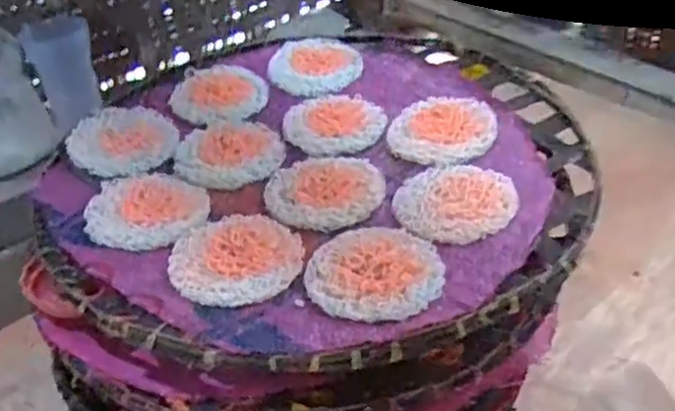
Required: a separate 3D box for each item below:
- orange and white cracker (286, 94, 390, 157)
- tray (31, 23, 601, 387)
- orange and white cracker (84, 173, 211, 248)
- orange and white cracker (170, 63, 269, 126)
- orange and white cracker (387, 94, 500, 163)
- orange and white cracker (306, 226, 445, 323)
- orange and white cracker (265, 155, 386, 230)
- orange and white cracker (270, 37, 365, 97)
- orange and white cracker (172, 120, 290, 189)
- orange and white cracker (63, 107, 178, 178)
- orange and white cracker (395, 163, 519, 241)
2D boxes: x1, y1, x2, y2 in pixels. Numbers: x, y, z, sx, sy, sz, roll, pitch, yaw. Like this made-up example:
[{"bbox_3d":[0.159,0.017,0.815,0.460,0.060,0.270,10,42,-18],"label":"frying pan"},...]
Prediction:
[{"bbox_3d":[-0.003,-0.068,0.550,0.075,0.006,0.082,-13,39,-13],"label":"orange and white cracker"},{"bbox_3d":[-0.015,-0.035,0.515,0.368,0.021,0.384,7,39,14],"label":"tray"},{"bbox_3d":[-0.127,0.001,0.473,0.078,0.005,0.078,-7,38,-4],"label":"orange and white cracker"},{"bbox_3d":[-0.099,-0.094,0.594,0.077,0.014,0.084,-11,38,-9],"label":"orange and white cracker"},{"bbox_3d":[0.079,-0.060,0.526,0.076,0.007,0.077,10,39,17],"label":"orange and white cracker"},{"bbox_3d":[0.022,0.037,0.414,0.076,0.007,0.078,-3,37,1],"label":"orange and white cracker"},{"bbox_3d":[-0.009,-0.012,0.484,0.078,0.010,0.081,-2,37,2],"label":"orange and white cracker"},{"bbox_3d":[-0.019,-0.125,0.616,0.078,0.011,0.093,-7,38,-5],"label":"orange and white cracker"},{"bbox_3d":[-0.081,-0.042,0.533,0.079,0.013,0.079,-11,38,-9],"label":"orange and white cracker"},{"bbox_3d":[-0.164,-0.051,0.538,0.077,0.008,0.089,-17,39,-17],"label":"orange and white cracker"},{"bbox_3d":[0.077,-0.006,0.462,0.077,0.007,0.079,-1,37,3],"label":"orange and white cracker"}]

